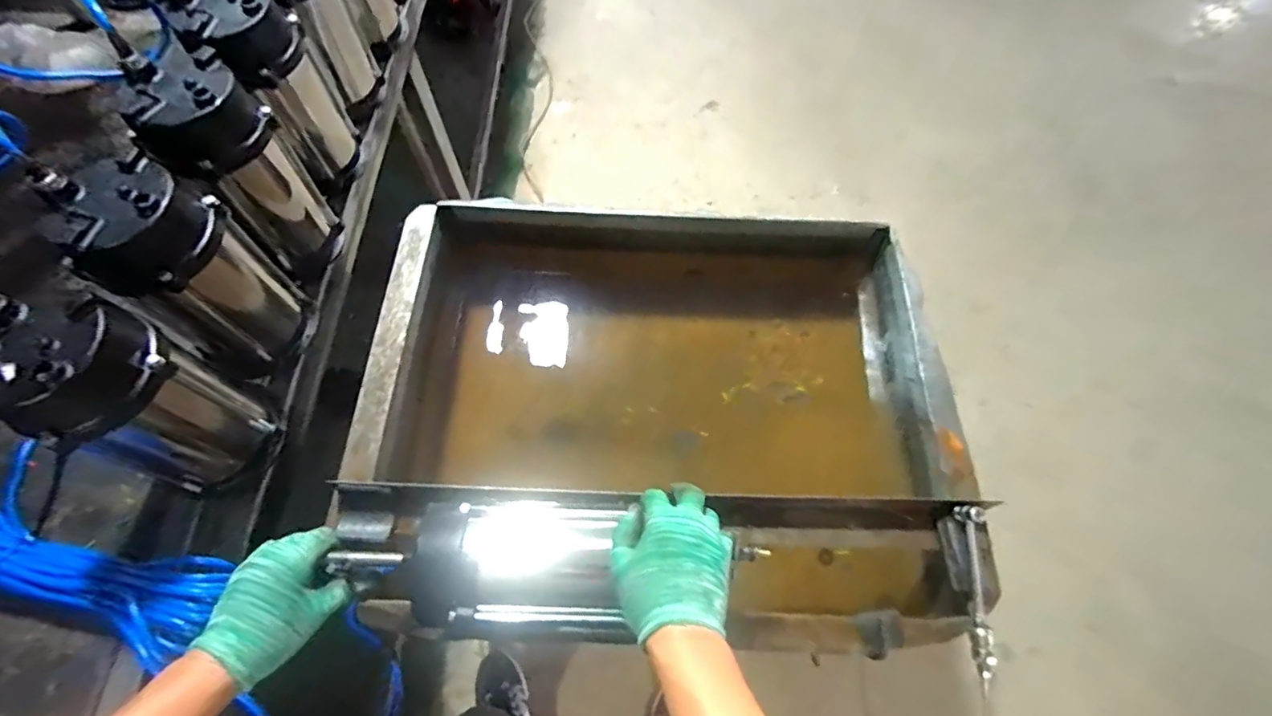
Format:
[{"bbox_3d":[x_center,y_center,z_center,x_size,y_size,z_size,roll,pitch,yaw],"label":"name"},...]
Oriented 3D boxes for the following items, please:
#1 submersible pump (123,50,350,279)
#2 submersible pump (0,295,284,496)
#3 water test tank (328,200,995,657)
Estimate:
[{"bbox_3d":[-0.471,-0.223,0.677,0.115,0.256,0.120,-40,72,-18],"label":"submersible pump"},{"bbox_3d":[-0.478,0.049,0.545,0.108,0.250,0.135,11,65,4],"label":"submersible pump"},{"bbox_3d":[0.031,0.078,0.817,0.774,0.248,0.594,2,65,-1],"label":"water test tank"}]

